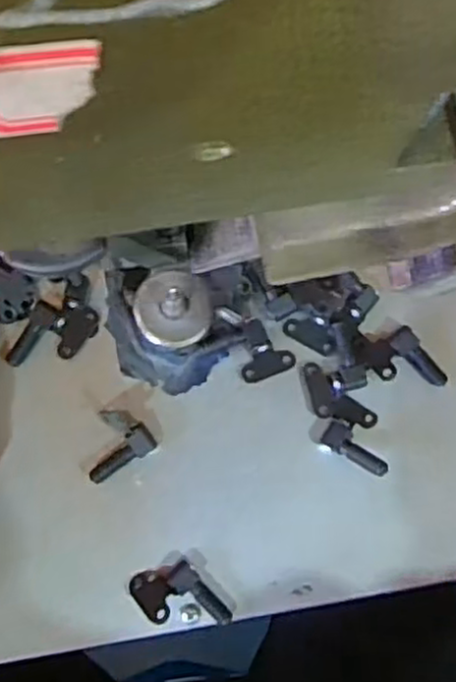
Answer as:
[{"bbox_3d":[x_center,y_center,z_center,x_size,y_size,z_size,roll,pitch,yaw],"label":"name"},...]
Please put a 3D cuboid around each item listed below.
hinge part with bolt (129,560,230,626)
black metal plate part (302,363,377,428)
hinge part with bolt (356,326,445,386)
[{"bbox_3d":[-0.022,0.121,0.349,0.050,0.018,0.025,10,78,-2],"label":"hinge part with bolt"},{"bbox_3d":[0.054,0.032,0.373,0.045,0.004,0.018,40,79,4],"label":"black metal plate part"},{"bbox_3d":[0.090,0.007,0.374,0.046,0.009,0.028,5,78,-3],"label":"hinge part with bolt"}]

